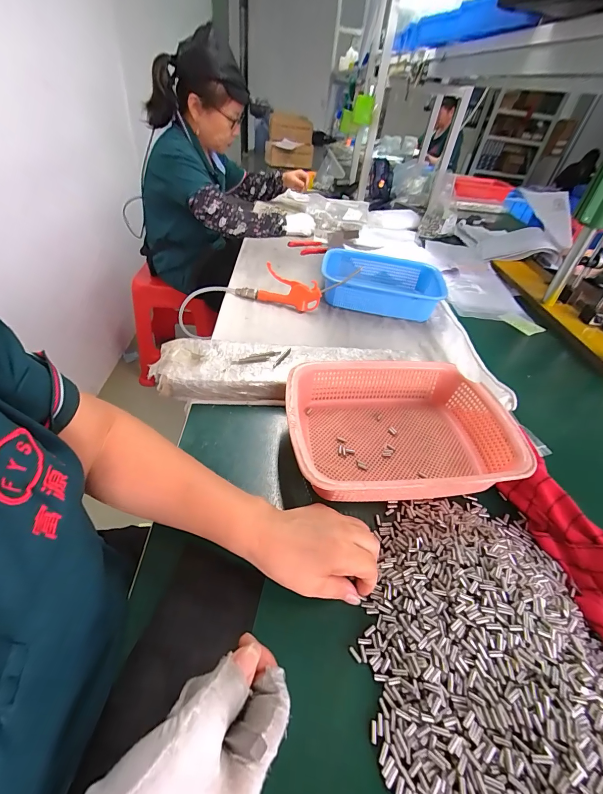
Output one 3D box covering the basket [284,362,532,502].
[{"bbox_3d":[0.127,0.045,0.466,0.288,0.077,0.215,0,44,-8],"label":"basket"}]

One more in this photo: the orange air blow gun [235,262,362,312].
[{"bbox_3d":[-0.027,-0.249,0.748,0.247,0.093,0.052,13,43,5],"label":"orange air blow gun"}]

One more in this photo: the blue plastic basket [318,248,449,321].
[{"bbox_3d":[0.198,-0.276,0.826,0.296,0.071,0.207,11,43,3],"label":"blue plastic basket"}]

